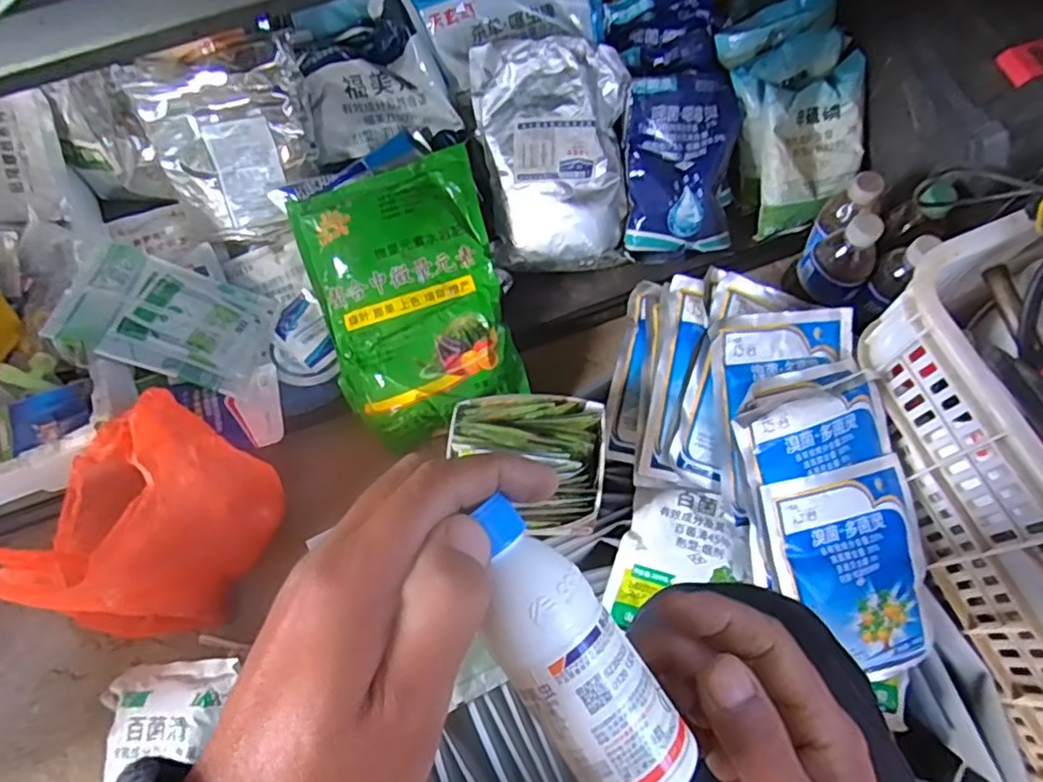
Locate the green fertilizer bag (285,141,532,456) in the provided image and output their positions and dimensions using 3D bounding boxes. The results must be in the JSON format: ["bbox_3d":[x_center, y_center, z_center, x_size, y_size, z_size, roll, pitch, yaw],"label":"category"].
[{"bbox_3d":[-0.127,-0.104,0.777,0.212,0.040,0.305,-18,90,0],"label":"green fertilizer bag"}]

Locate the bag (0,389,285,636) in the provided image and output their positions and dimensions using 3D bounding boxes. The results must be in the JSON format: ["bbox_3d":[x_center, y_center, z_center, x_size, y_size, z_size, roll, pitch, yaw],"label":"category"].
[{"bbox_3d":[-0.388,0.097,0.628,0.157,0.273,0.195,25,70,11],"label":"bag"}]

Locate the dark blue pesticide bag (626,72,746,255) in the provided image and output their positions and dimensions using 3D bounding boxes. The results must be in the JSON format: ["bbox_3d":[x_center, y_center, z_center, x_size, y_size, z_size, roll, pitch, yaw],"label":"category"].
[{"bbox_3d":[0.197,-0.274,0.797,0.136,0.035,0.200,-5,101,-6],"label":"dark blue pesticide bag"}]

